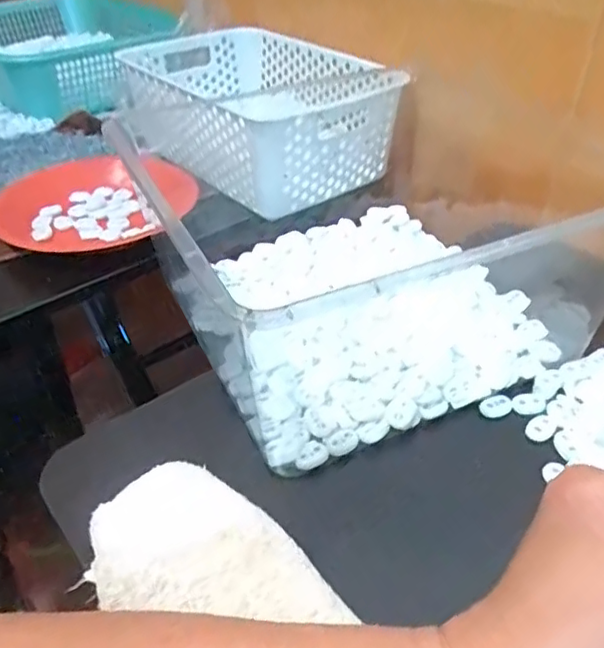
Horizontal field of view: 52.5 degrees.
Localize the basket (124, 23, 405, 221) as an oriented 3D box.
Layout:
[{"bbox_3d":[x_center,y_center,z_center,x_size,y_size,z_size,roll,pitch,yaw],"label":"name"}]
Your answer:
[{"bbox_3d":[-0.057,-0.257,0.718,0.204,0.107,0.350,-23,43,-24],"label":"basket"}]

